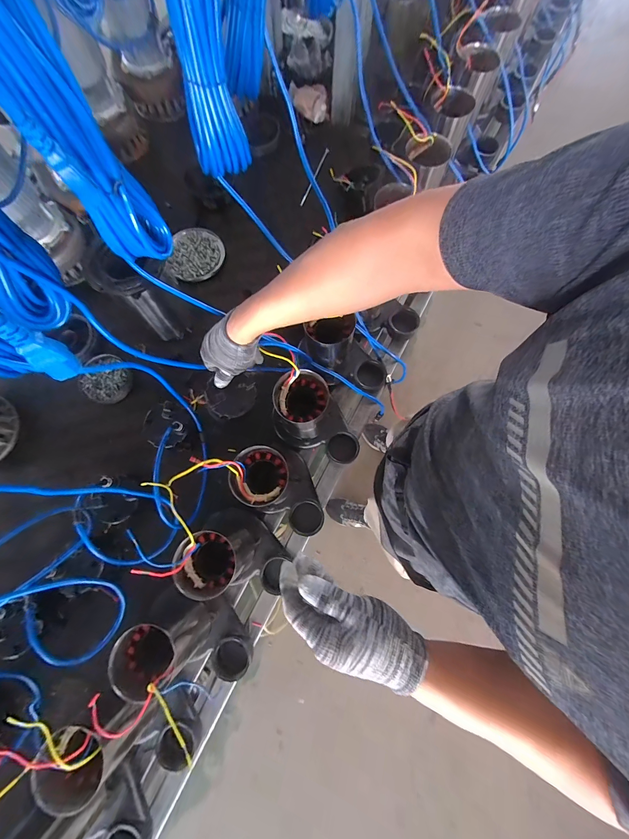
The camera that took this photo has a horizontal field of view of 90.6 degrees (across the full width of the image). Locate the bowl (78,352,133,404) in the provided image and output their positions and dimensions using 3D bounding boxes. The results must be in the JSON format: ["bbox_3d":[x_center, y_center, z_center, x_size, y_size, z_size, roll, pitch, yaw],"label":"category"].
[{"bbox_3d":[-0.457,-0.087,0.681,0.107,0.028,0.098,0,77,0],"label":"bowl"}]

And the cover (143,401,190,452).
[{"bbox_3d":[-0.295,0.013,0.626,0.090,0.075,0.089,-1,77,0],"label":"cover"}]

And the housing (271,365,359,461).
[{"bbox_3d":[0.015,-0.004,0.588,0.175,0.149,0.127,21,78,5],"label":"housing"}]

